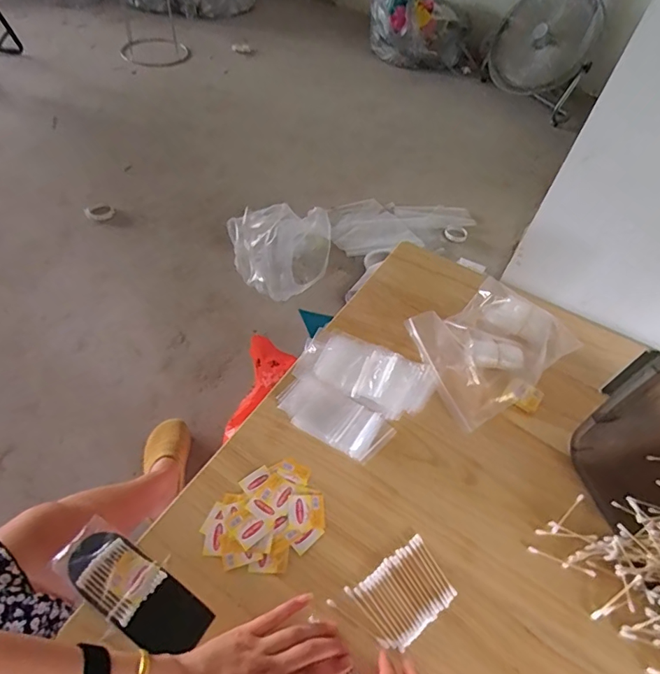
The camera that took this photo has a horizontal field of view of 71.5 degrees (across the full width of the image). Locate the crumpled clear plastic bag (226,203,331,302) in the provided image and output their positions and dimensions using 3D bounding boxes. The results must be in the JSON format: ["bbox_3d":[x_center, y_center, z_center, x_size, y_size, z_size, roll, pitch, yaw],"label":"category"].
[{"bbox_3d":[-0.151,-0.281,1.424,0.313,0.203,0.272,-4,52,-10],"label":"crumpled clear plastic bag"}]

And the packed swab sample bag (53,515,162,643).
[{"bbox_3d":[-0.208,0.262,0.478,0.174,0.008,0.063,29,53,18],"label":"packed swab sample bag"}]

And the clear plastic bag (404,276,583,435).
[{"bbox_3d":[0.242,0.009,0.704,0.252,0.052,0.182,-28,58,-26],"label":"clear plastic bag"}]

